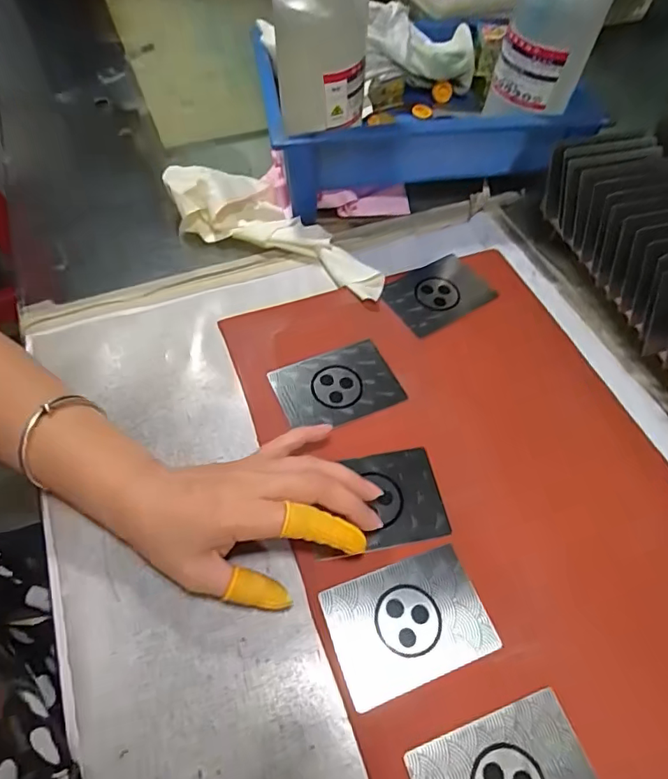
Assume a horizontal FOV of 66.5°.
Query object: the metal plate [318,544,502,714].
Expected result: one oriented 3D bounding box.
[{"bbox_3d":[0.042,0.131,0.288,0.086,0.004,0.062,-19,60,-9],"label":"metal plate"}]

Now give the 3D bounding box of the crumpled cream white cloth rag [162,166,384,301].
[{"bbox_3d":[-0.046,-0.150,0.453,0.220,0.036,0.083,27,60,15],"label":"crumpled cream white cloth rag"}]

